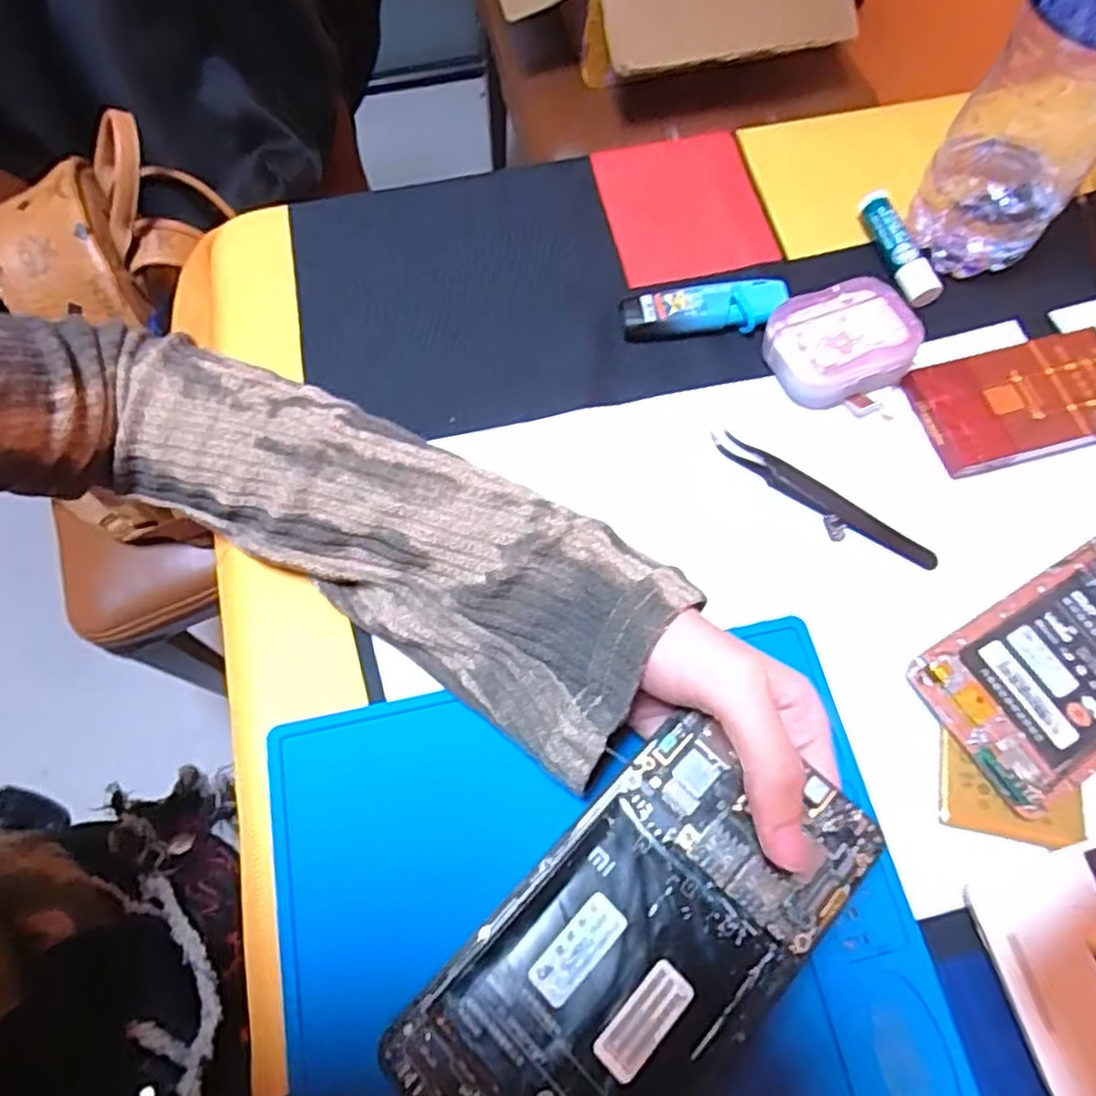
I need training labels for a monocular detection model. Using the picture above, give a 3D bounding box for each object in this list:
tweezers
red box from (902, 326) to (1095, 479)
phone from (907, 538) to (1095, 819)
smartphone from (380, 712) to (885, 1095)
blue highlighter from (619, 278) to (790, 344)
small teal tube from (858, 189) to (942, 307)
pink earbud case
[{"bbox_3d":[0.126,-0.022,0.328,0.108,0.019,0.011,28,71,11],"label":"tweezers"},{"bbox_3d":[0.227,-0.071,0.347,0.098,0.015,0.055,-14,69,-5],"label":"red box"},{"bbox_3d":[0.221,0.045,0.300,0.133,0.008,0.070,-29,71,-10],"label":"phone"},{"bbox_3d":[0.027,0.115,0.211,0.071,0.011,0.141,42,75,16],"label":"smartphone"},{"bbox_3d":[0.079,-0.120,0.368,0.082,0.013,0.024,-6,68,-2],"label":"blue highlighter"},{"bbox_3d":[0.183,-0.158,0.382,0.016,0.013,0.068,-14,69,-5],"label":"small teal tube"},{"bbox_3d":[0.140,-0.099,0.348,0.065,0.022,0.051,-15,69,-5],"label":"pink earbud case"}]

